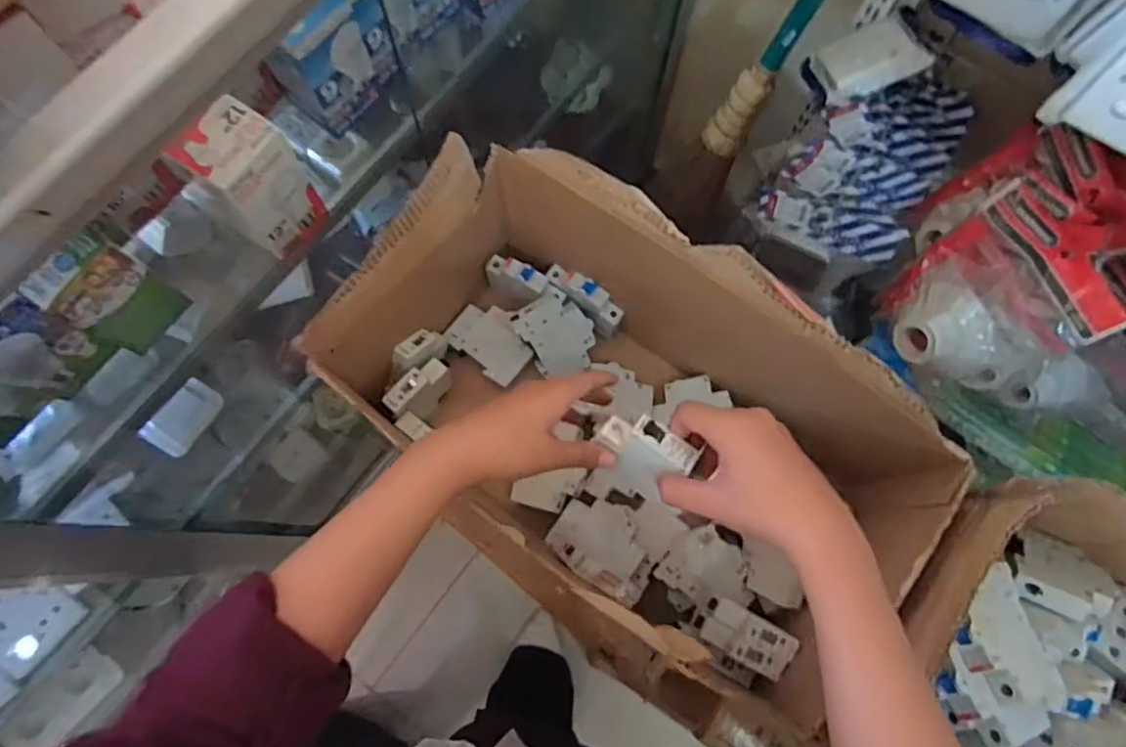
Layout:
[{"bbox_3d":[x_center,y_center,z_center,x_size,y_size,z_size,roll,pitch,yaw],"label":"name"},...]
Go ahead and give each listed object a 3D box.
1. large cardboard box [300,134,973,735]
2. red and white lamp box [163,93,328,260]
[{"bbox_3d":[0.050,0.033,0.560,0.453,0.216,0.261,32,77,6],"label":"large cardboard box"},{"bbox_3d":[-0.234,-0.143,0.513,0.053,0.117,0.066,37,78,7],"label":"red and white lamp box"}]

